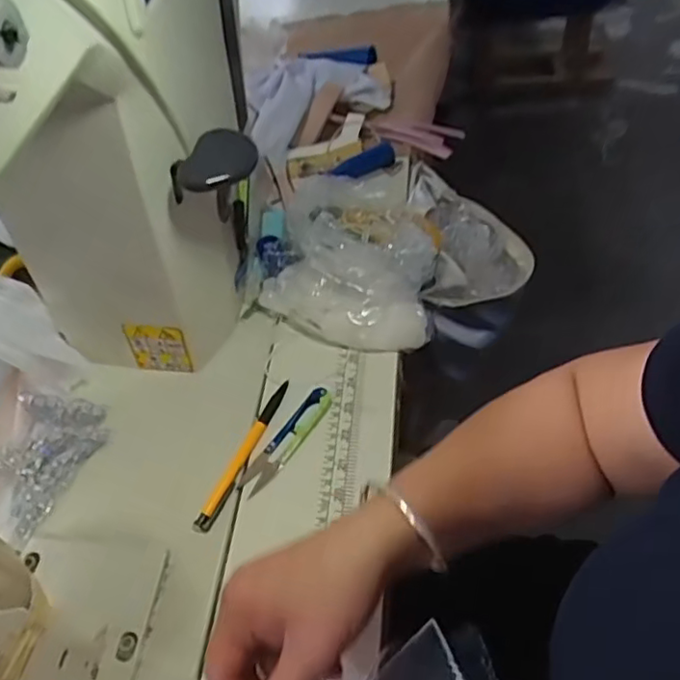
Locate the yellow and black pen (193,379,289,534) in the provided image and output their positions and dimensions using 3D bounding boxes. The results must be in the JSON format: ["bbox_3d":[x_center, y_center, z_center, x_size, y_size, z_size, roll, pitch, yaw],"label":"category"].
[{"bbox_3d":[-0.075,0.086,0.498,0.014,0.006,0.138,14,54,21],"label":"yellow and black pen"}]

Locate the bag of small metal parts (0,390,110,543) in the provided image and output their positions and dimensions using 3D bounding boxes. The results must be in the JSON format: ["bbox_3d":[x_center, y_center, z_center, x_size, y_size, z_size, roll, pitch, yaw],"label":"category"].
[{"bbox_3d":[-0.238,0.088,0.491,0.082,0.023,0.107,15,54,22],"label":"bag of small metal parts"}]

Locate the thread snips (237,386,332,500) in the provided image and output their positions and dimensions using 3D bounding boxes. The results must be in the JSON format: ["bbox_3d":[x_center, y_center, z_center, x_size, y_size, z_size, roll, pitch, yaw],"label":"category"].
[{"bbox_3d":[-0.042,0.079,0.503,0.020,0.015,0.102,29,59,26],"label":"thread snips"}]

